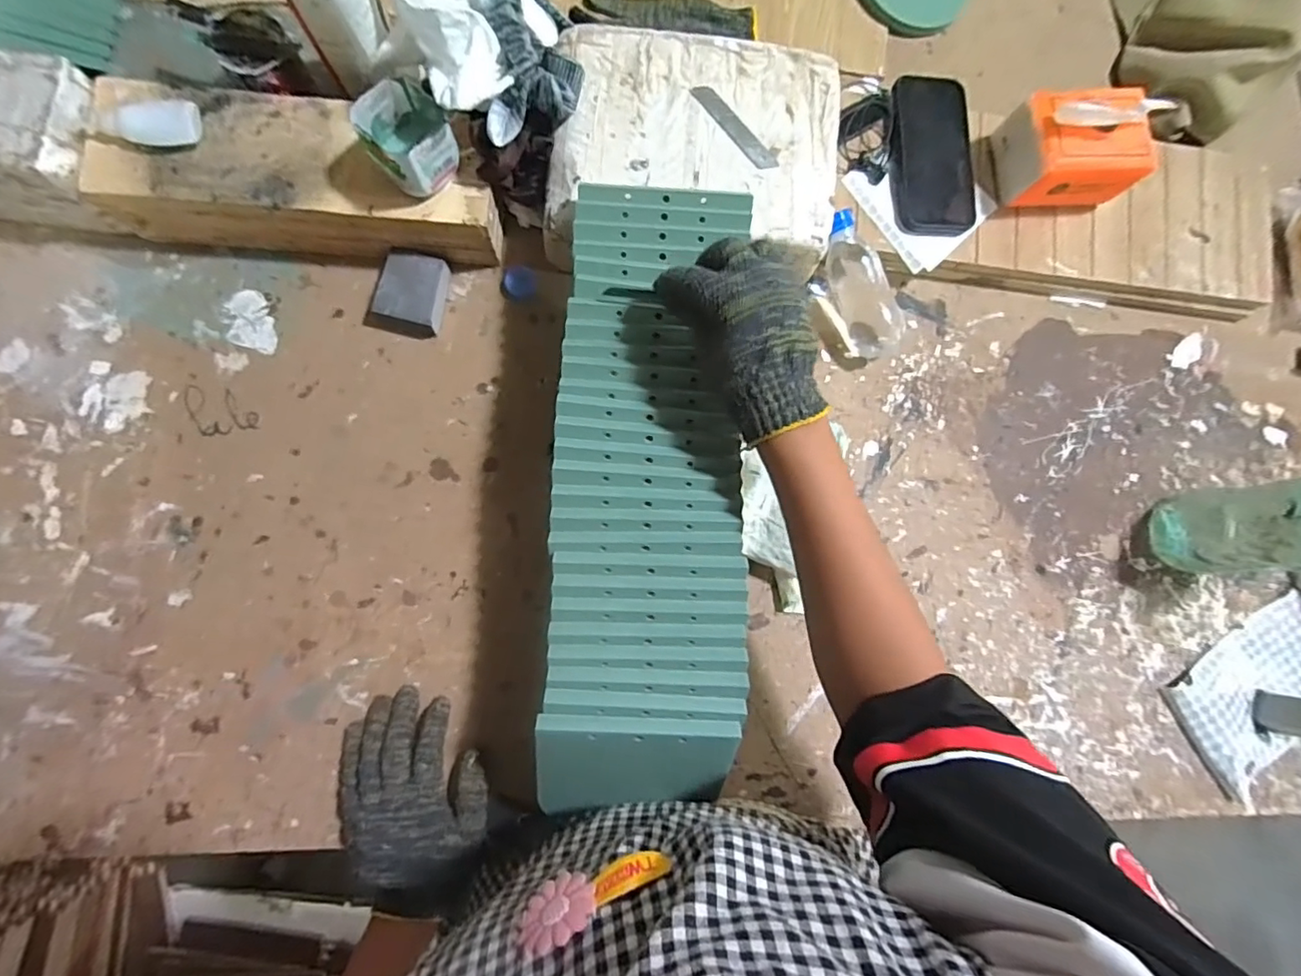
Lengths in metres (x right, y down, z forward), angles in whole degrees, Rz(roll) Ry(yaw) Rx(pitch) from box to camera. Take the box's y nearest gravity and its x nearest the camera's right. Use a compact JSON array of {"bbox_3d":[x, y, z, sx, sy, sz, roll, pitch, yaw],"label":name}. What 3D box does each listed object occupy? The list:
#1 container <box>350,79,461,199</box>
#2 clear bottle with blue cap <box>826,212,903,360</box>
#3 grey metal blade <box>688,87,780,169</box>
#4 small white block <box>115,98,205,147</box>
[{"bbox_3d":[-0.202,-0.291,0.467,0.069,0.054,0.072,-31,88,-8],"label":"container"},{"bbox_3d":[0.216,-0.203,0.566,0.057,0.048,0.150,-26,102,-8],"label":"clear bottle with blue cap"},{"bbox_3d":[0.076,-0.327,0.504,0.020,0.004,0.098,-41,90,-9],"label":"grey metal blade"},{"bbox_3d":[-0.414,-0.307,0.470,0.060,0.020,0.040,-10,87,-6],"label":"small white block"}]

